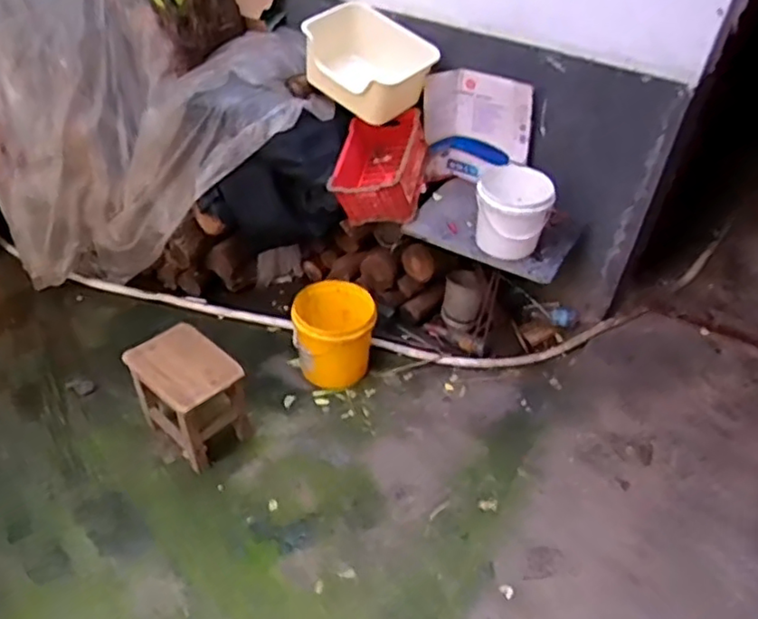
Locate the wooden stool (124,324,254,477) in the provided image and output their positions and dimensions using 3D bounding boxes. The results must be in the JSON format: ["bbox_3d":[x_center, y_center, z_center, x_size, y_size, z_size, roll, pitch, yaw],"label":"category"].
[{"bbox_3d":[-0.528,0.241,1.786,0.283,0.285,0.201,33,47,28],"label":"wooden stool"}]

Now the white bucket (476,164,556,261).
[{"bbox_3d":[0.379,-0.280,1.840,0.201,0.207,0.213,3,40,-3],"label":"white bucket"}]

